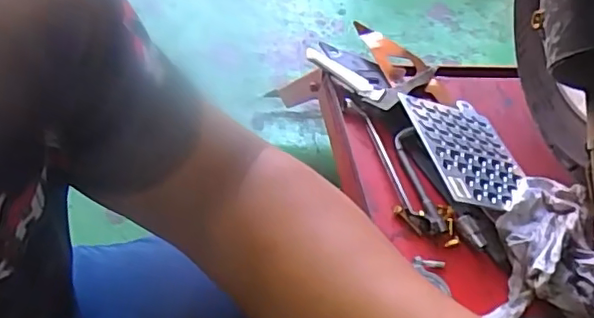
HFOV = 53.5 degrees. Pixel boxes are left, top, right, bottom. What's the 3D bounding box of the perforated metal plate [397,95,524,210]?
[{"bbox_3d":[0.200,-0.012,0.692,0.136,0.011,0.176,7,43,-28],"label":"perforated metal plate"}]

